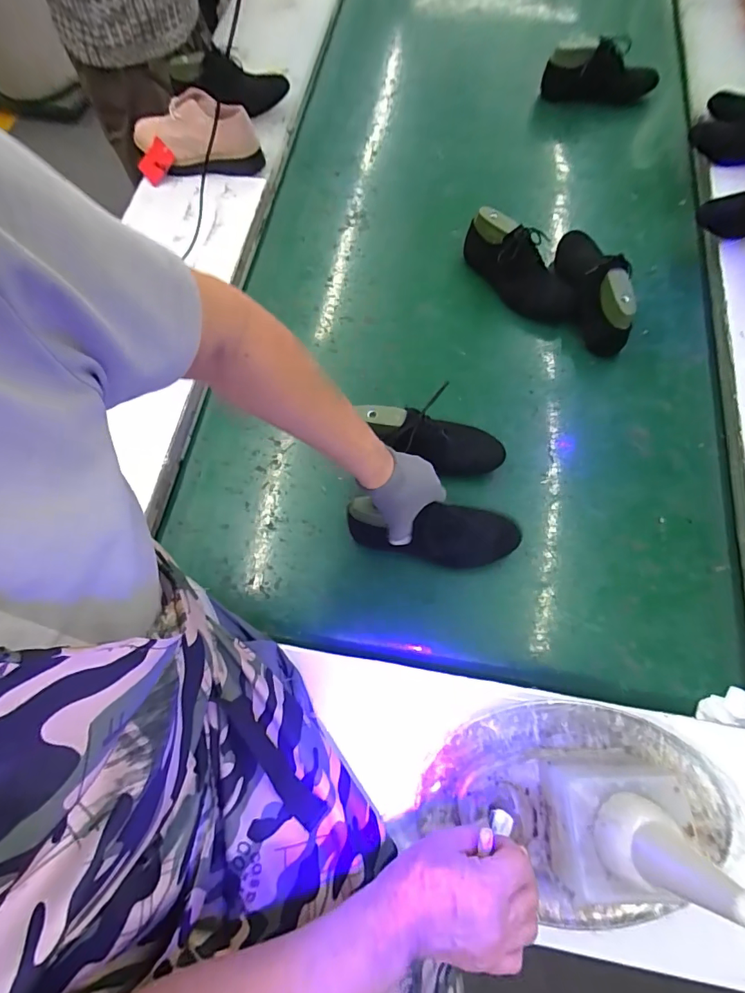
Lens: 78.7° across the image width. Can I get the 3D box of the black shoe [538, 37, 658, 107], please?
[{"bbox_3d":[0.510,-0.964,1.018,0.249,0.111,0.093,-3,69,0],"label":"black shoe"}]

